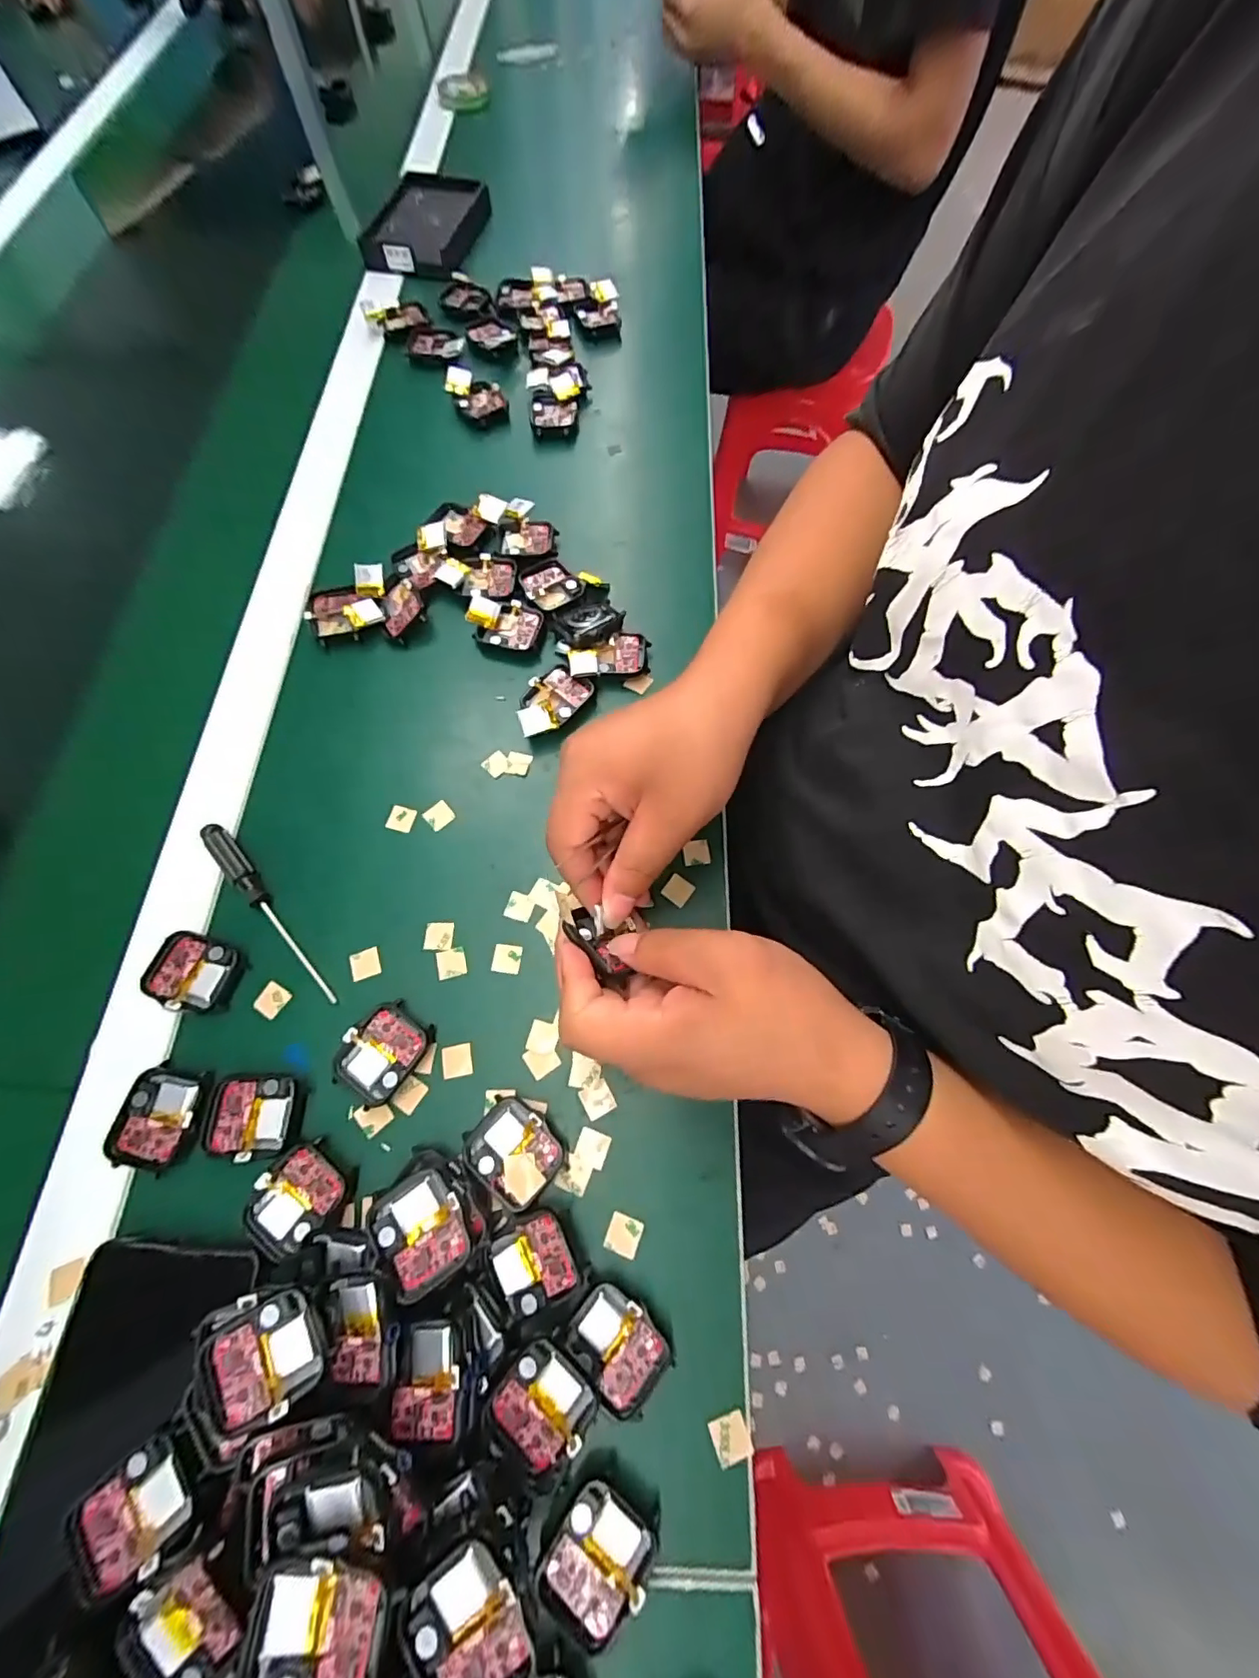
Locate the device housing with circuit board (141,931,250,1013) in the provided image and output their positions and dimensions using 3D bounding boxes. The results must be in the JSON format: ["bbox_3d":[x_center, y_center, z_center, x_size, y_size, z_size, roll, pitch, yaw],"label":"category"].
[{"bbox_3d":[-0.236,0.073,0.301,0.046,0.008,0.038,15,70,7],"label":"device housing with circuit board"}]

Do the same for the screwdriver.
[{"bbox_3d":[-0.205,0.039,0.313,0.013,0.010,0.131,-42,74,-14],"label":"screwdriver"}]

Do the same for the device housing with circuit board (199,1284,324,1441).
[{"bbox_3d":[-0.149,0.209,0.221,0.044,0.011,0.038,-25,70,-8],"label":"device housing with circuit board"}]

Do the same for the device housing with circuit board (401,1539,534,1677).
[{"bbox_3d":[-0.054,0.268,0.186,0.036,0.009,0.042,-28,71,-9],"label":"device housing with circuit board"}]

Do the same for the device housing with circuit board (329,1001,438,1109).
[{"bbox_3d":[-0.128,0.111,0.287,0.036,0.013,0.046,33,73,13],"label":"device housing with circuit board"}]

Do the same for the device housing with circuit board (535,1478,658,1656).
[{"bbox_3d":[-0.013,0.285,0.218,0.036,0.011,0.041,35,73,13],"label":"device housing with circuit board"}]

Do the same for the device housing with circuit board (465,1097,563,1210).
[{"bbox_3d":[-0.057,0.152,0.272,0.044,0.011,0.037,35,73,13],"label":"device housing with circuit board"}]

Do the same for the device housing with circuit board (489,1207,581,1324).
[{"bbox_3d":[-0.045,0.193,0.252,0.036,0.007,0.037,-25,70,-8],"label":"device housing with circuit board"}]

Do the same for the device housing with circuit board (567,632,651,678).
[{"bbox_3d":[-0.014,-0.124,0.373,0.054,0.011,0.033,-9,69,-2],"label":"device housing with circuit board"}]

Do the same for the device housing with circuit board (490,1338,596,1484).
[{"bbox_3d":[-0.037,0.234,0.230,0.038,0.014,0.038,42,75,15],"label":"device housing with circuit board"}]

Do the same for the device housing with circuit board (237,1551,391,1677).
[{"bbox_3d":[-0.100,0.255,0.181,0.044,0.016,0.037,0,69,1],"label":"device housing with circuit board"}]

